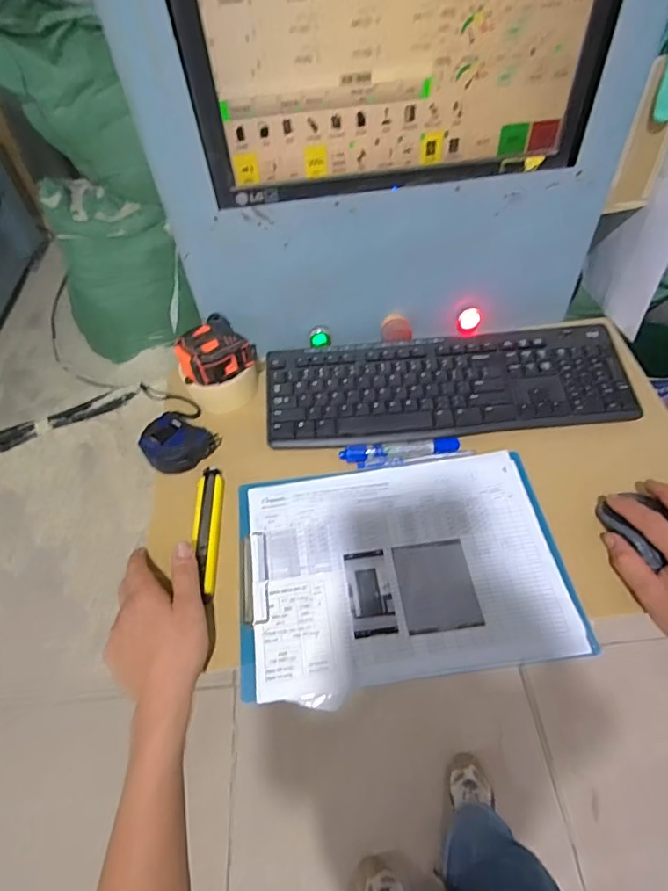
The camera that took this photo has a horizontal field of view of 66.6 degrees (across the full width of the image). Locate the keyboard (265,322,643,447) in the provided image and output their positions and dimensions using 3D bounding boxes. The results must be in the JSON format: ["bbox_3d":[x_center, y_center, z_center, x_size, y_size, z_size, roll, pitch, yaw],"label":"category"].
[{"bbox_3d":[0.137,-0.076,0.620,0.438,0.036,0.155,-4,52,3],"label":"keyboard"}]

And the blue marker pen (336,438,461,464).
[{"bbox_3d":[0.075,0.006,0.578,0.134,0.013,0.020,-6,52,1],"label":"blue marker pen"}]

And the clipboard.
[{"bbox_3d":[0.065,0.116,0.508,0.313,0.017,0.222,-9,52,-1],"label":"clipboard"}]

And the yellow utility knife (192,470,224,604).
[{"bbox_3d":[-0.132,0.087,0.533,0.029,0.012,0.152,-8,55,0],"label":"yellow utility knife"}]

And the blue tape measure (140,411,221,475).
[{"bbox_3d":[-0.183,-0.005,0.583,0.069,0.039,0.070,-3,52,4],"label":"blue tape measure"}]

